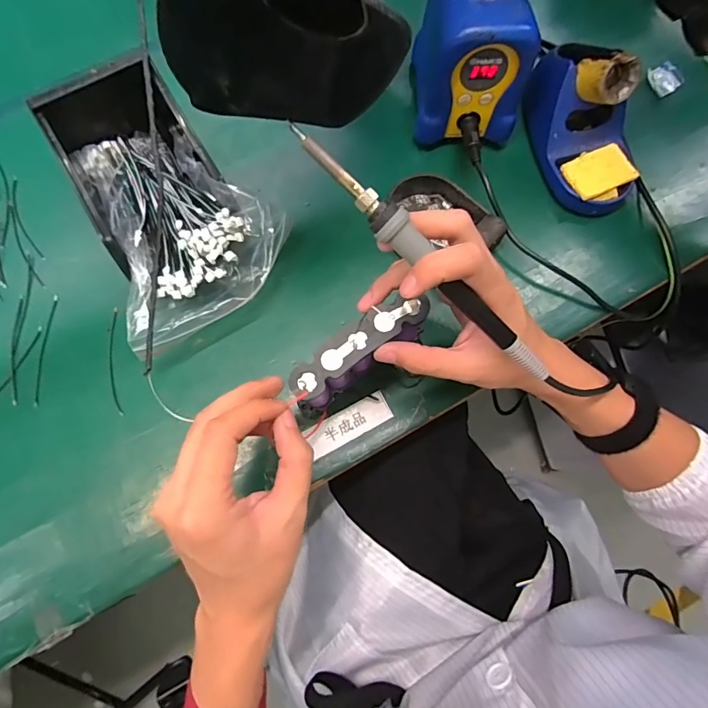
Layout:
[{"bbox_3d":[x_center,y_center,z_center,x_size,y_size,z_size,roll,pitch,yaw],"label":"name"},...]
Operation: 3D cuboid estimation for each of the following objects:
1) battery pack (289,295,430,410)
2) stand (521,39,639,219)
[{"bbox_3d":[0.004,0.003,0.332,0.106,0.077,0.028,-35,79,-10],"label":"battery pack"},{"bbox_3d":[0.220,-0.213,0.413,0.085,0.093,0.151,-18,78,-5],"label":"stand"}]

